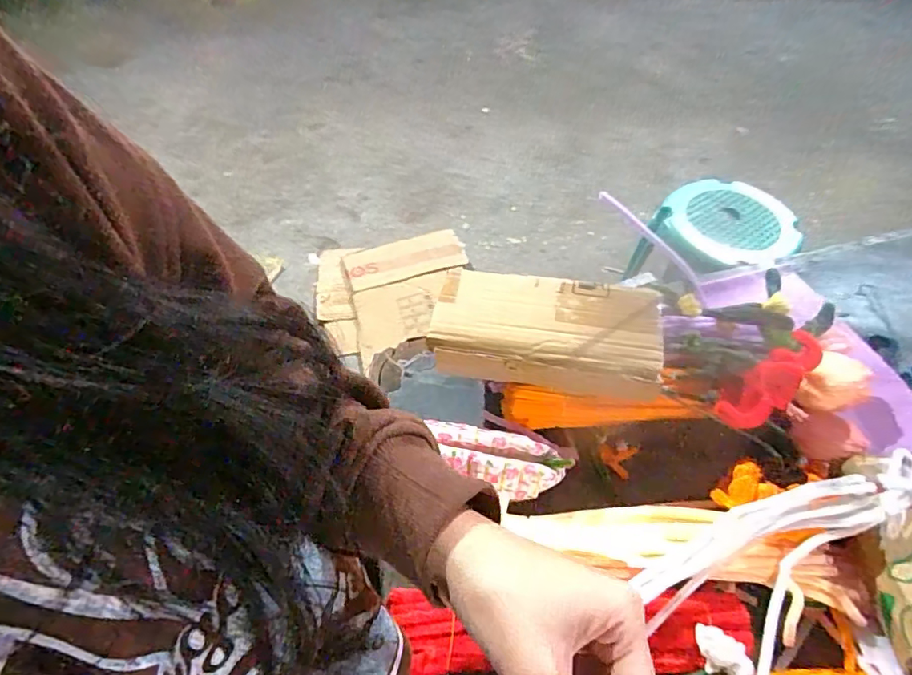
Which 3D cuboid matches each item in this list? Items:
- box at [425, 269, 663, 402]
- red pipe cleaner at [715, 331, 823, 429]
[{"bbox_3d":[0.089,-0.007,0.522,0.220,0.049,0.120,9,57,7],"label":"box"},{"bbox_3d":[0.275,0.037,0.457,0.046,0.071,0.098,38,65,24],"label":"red pipe cleaner"}]

